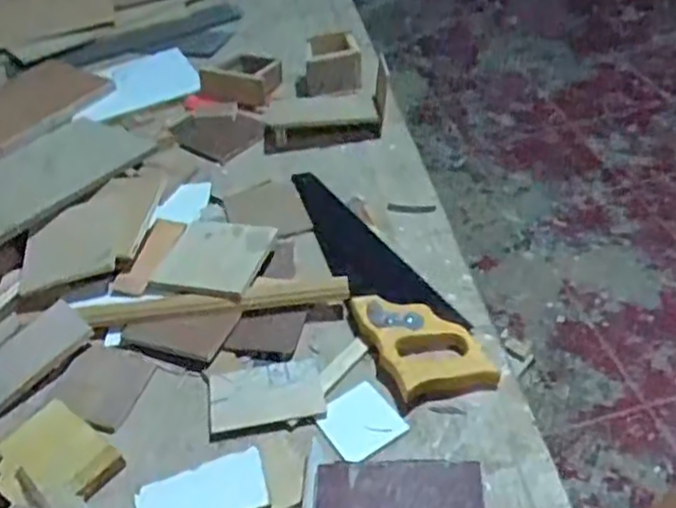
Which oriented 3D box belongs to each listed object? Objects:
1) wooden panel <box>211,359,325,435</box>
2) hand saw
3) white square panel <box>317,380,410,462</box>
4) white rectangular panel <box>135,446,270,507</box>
[{"bbox_3d":[-0.071,0.132,0.691,0.108,0.004,0.074,-10,44,-4],"label":"wooden panel"},{"bbox_3d":[0.047,0.012,0.799,0.104,0.024,0.382,-17,45,-10],"label":"hand saw"},{"bbox_3d":[0.019,0.153,0.664,0.066,0.005,0.070,-29,48,-21],"label":"white square panel"},{"bbox_3d":[-0.117,0.207,0.617,0.111,0.006,0.061,-17,45,-10],"label":"white rectangular panel"}]

